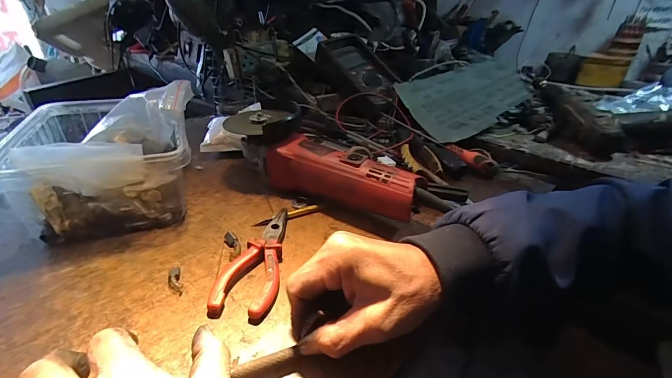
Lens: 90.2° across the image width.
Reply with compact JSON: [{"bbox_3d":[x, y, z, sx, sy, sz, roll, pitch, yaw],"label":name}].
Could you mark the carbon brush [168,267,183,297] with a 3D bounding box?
[{"bbox_3d":[-0.147,0.082,0.304,0.011,0.006,0.037,-14,35,-23],"label":"carbon brush"}]

